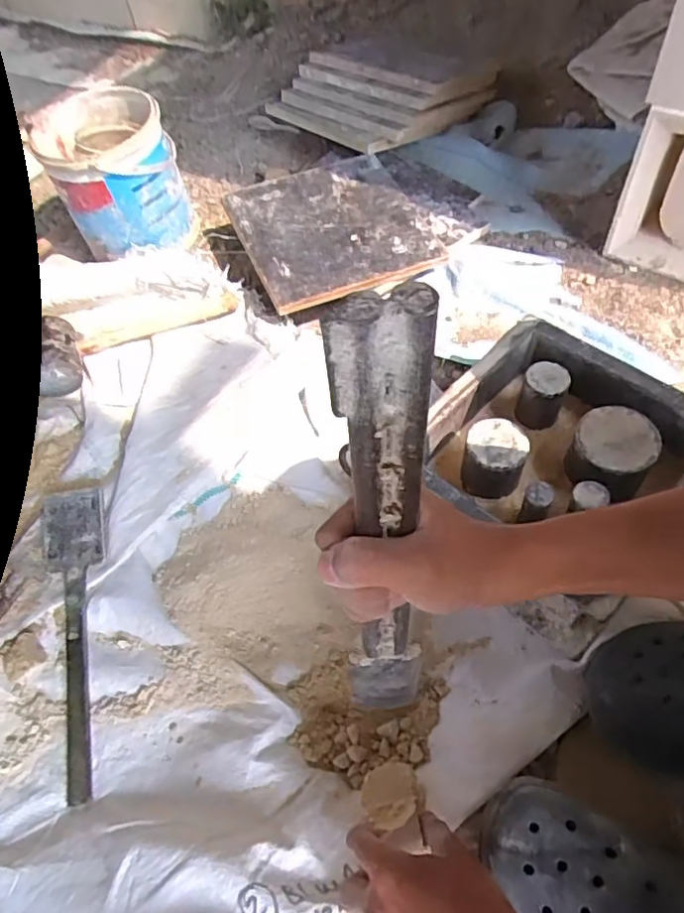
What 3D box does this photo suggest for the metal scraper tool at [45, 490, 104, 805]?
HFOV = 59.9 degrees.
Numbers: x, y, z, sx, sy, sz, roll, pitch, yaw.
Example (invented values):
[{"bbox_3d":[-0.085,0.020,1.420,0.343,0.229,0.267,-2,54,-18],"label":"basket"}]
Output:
[{"bbox_3d":[-0.275,0.177,0.614,0.059,0.023,0.312,-14,54,-2],"label":"metal scraper tool"}]

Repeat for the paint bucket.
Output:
[{"bbox_3d":[-0.328,-0.400,0.873,0.160,0.185,0.163,-2,59,3],"label":"paint bucket"}]

